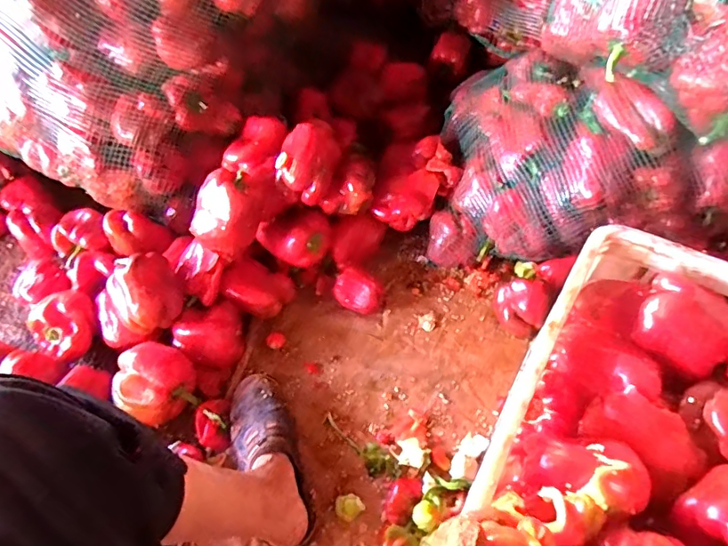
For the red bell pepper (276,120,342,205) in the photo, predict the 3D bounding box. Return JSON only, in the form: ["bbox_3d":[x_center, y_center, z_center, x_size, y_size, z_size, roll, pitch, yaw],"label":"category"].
[{"bbox_3d":[-0.081,-0.166,0.754,0.082,0.069,0.094,7,59,7],"label":"red bell pepper"}]

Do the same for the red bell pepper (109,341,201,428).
[{"bbox_3d":[-0.314,0.159,0.747,0.096,0.092,0.104,-1,58,2],"label":"red bell pepper"}]

